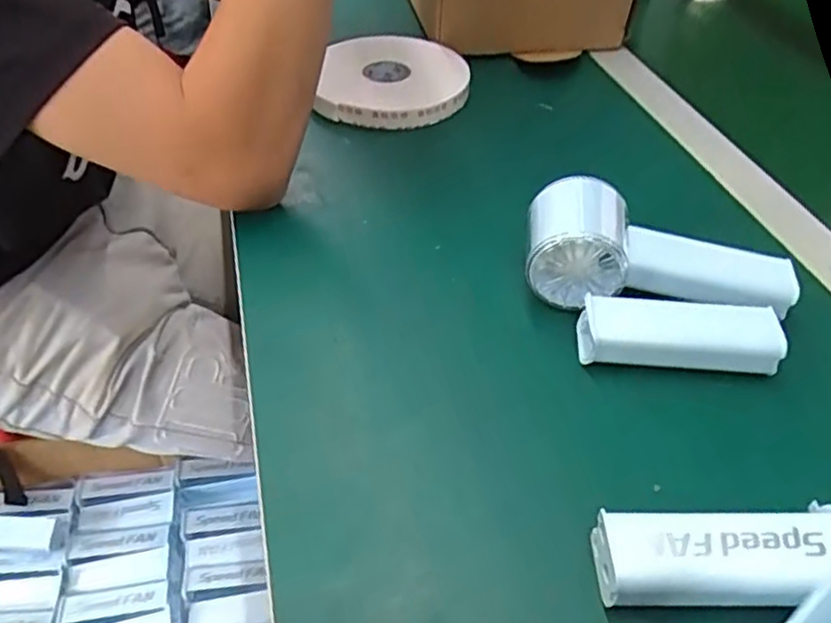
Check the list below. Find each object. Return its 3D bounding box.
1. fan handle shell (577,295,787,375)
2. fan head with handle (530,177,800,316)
[{"bbox_3d":[0.141,0.013,0.370,0.100,0.026,0.030,3,44,3],"label":"fan handle shell"},{"bbox_3d":[0.141,-0.024,0.399,0.152,0.063,0.063,10,45,10],"label":"fan head with handle"}]

